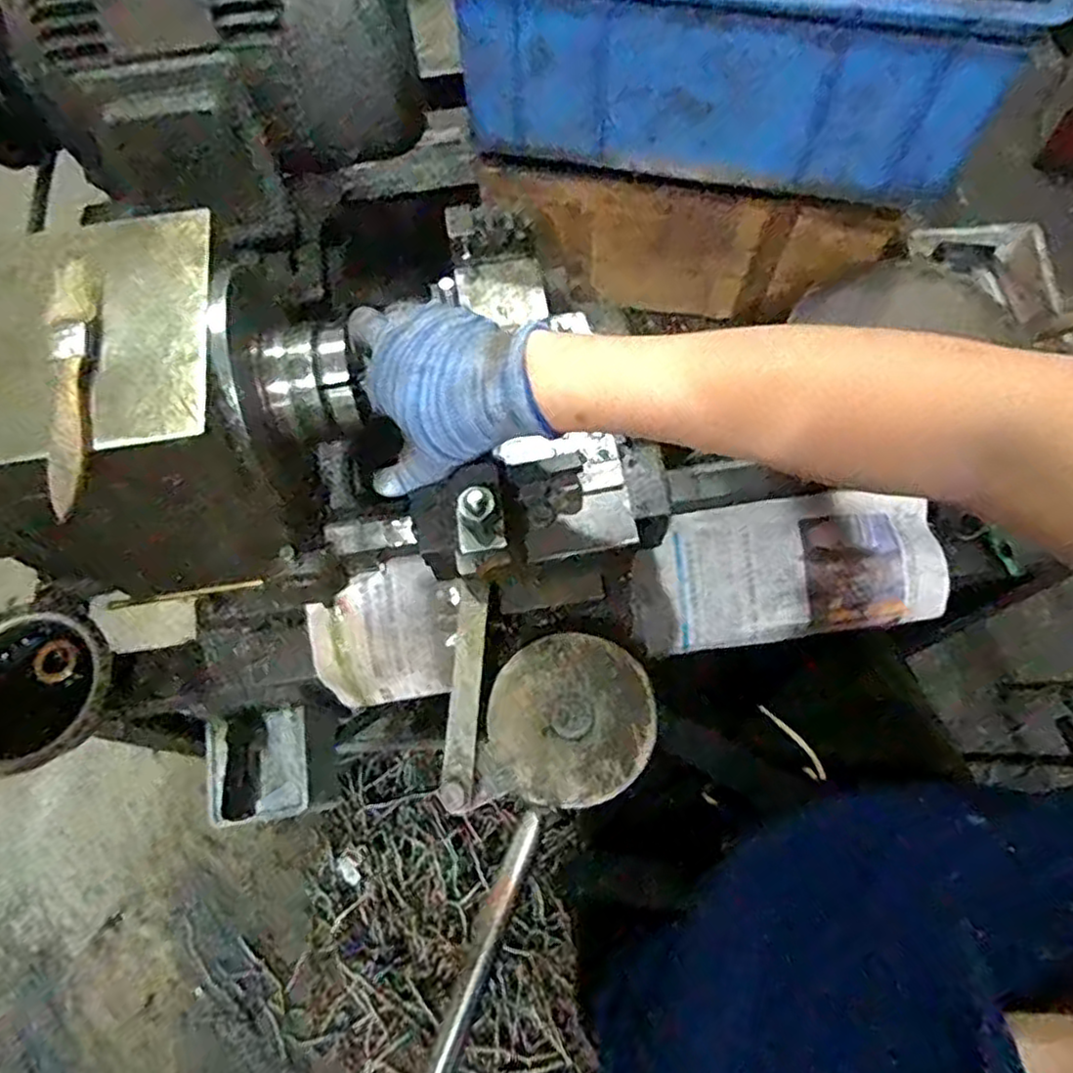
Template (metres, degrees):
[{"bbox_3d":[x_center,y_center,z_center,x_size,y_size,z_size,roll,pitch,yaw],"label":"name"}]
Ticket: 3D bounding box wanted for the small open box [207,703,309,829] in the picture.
[{"bbox_3d":[-0.247,0.205,0.630,0.082,0.024,0.089,-14,67,-4],"label":"small open box"}]

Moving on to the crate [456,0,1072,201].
[{"bbox_3d":[0.157,-0.445,0.557,0.391,0.140,0.307,12,68,7],"label":"crate"}]

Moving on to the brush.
[{"bbox_3d":[-0.239,-0.080,0.363,0.020,0.012,0.147,-8,67,-1],"label":"brush"}]

